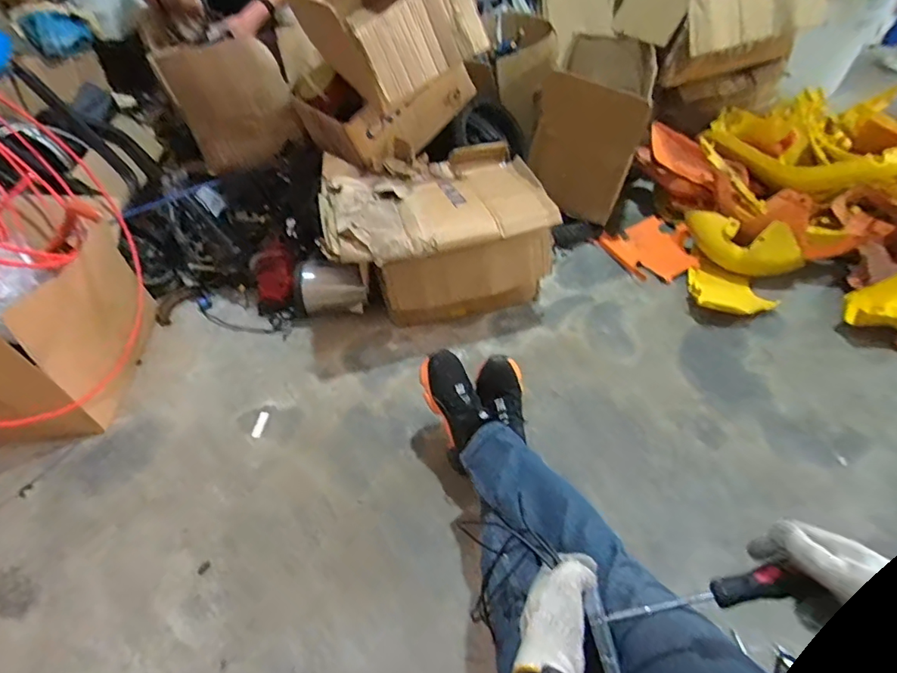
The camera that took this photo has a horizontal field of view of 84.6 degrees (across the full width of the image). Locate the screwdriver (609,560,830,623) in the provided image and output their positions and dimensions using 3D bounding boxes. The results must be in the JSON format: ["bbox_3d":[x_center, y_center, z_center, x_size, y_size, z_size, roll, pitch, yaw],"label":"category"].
[{"bbox_3d":[0.250,0.254,0.482,0.190,0.024,0.028,-18,45,12],"label":"screwdriver"}]

